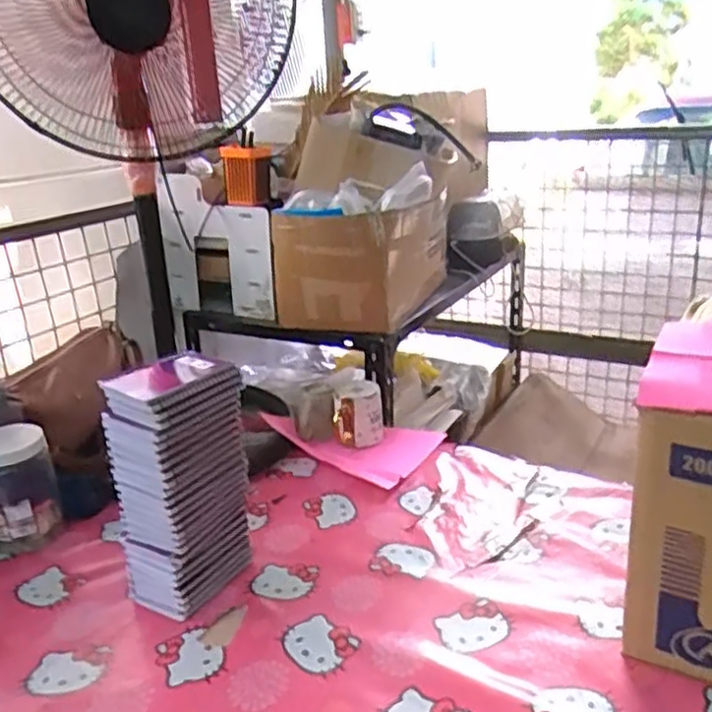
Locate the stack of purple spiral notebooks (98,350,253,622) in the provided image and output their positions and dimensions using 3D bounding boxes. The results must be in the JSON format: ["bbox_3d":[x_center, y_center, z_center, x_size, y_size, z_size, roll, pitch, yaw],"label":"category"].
[{"bbox_3d":[-0.209,0.158,0.866,0.100,0.285,0.143,9,23,31],"label":"stack of purple spiral notebooks"}]

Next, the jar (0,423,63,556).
[{"bbox_3d":[-0.483,0.189,1.015,0.103,0.159,0.083,-13,22,-26],"label":"jar"}]

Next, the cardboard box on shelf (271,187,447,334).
[{"bbox_3d":[0.020,-0.197,1.416,0.239,0.205,0.350,6,22,26],"label":"cardboard box on shelf"}]

